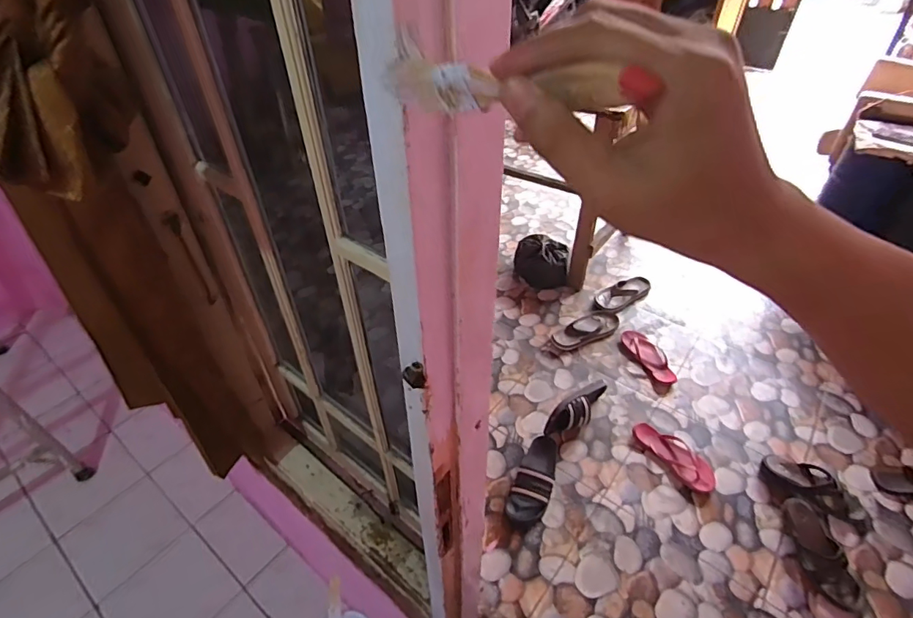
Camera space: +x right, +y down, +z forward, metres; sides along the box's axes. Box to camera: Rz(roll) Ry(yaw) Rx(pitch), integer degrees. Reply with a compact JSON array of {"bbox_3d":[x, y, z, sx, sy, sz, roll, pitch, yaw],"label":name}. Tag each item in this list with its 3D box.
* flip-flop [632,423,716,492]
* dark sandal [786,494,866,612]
[{"bbox_3d":[0.633,0.416,1.414,0.094,0.033,0.249,-24,46,-23],"label":"flip-flop"},{"bbox_3d":[0.892,0.594,1.201,0.112,0.038,0.250,4,42,6],"label":"dark sandal"}]

